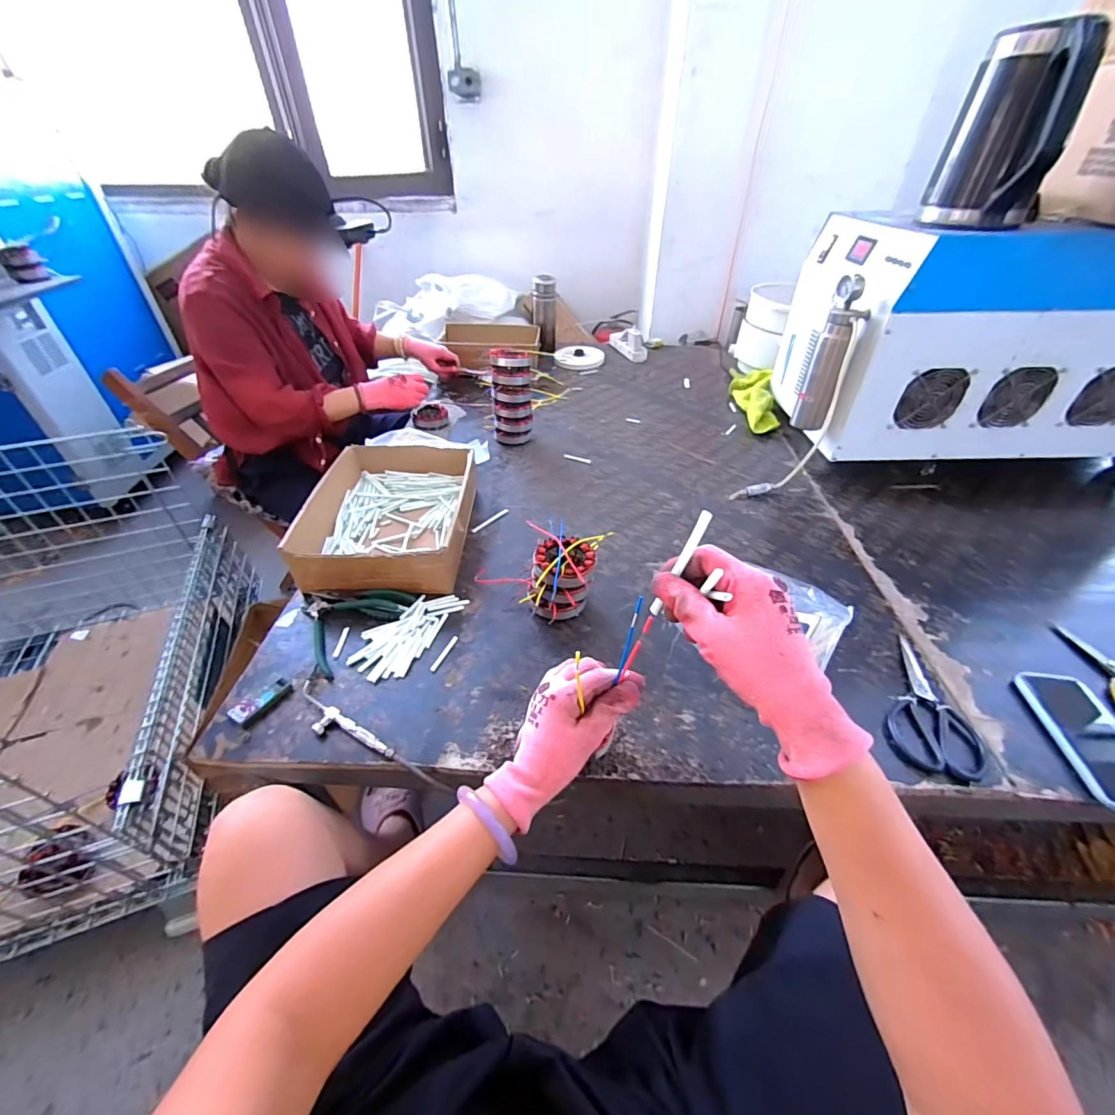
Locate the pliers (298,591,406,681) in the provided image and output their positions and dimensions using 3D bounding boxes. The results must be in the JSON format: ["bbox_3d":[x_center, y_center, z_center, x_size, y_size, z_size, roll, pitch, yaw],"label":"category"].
[{"bbox_3d":[-0.318,0.086,0.667,0.156,0.015,0.133,22,47,24],"label":"pliers"}]

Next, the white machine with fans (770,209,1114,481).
[{"bbox_3d":[0.897,-0.428,0.924,0.795,0.363,0.350,4,42,6],"label":"white machine with fans"}]

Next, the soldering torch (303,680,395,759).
[{"bbox_3d":[-0.261,0.199,0.555,0.165,0.016,0.035,22,47,24],"label":"soldering torch"}]

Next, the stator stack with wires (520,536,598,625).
[{"bbox_3d":[0.005,0.033,0.674,0.095,0.090,0.104,11,43,13],"label":"stator stack with wires"}]

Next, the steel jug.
[{"bbox_3d":[0.644,-0.604,0.672,0.145,0.210,0.121,22,47,24],"label":"steel jug"}]

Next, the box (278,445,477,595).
[{"bbox_3d":[-0.279,-0.088,0.818,0.242,0.084,0.363,-1,42,0],"label":"box"}]

